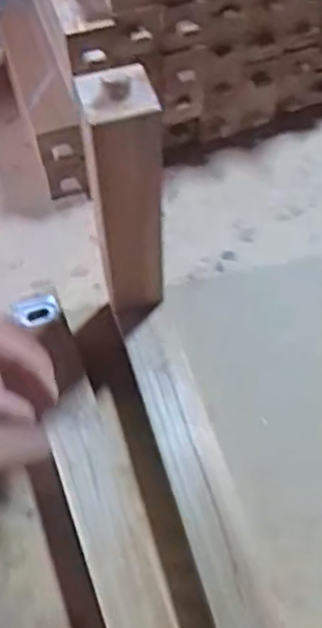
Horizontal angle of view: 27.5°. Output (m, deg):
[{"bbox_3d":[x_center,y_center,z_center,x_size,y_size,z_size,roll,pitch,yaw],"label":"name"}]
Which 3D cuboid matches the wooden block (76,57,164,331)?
[{"bbox_3d":[-0.026,-0.073,0.498,0.059,0.224,0.054,-14,59,-7],"label":"wooden block"}]

